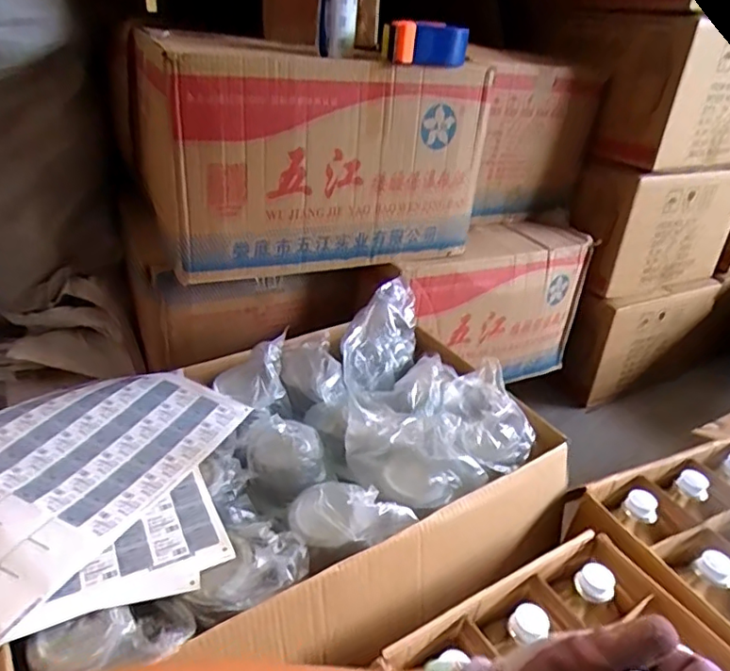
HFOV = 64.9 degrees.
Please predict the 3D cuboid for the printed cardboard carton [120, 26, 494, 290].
[{"bbox_3d":[-0.110,-0.354,1.102,0.592,0.357,0.313,-12,36,-26],"label":"printed cardboard carton"}]

